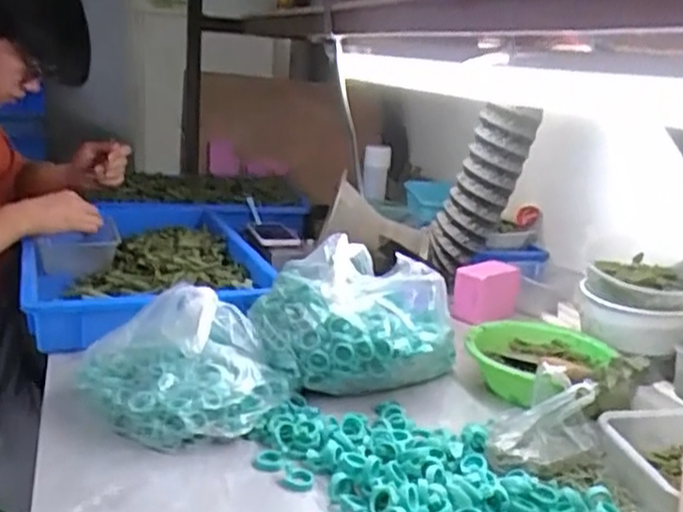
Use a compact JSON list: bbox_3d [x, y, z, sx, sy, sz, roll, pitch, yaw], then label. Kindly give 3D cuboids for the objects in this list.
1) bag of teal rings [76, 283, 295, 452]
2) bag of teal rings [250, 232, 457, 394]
[{"bbox_3d":[-0.175,0.125,0.801,0.233,0.130,0.153,0,16,-15],"label":"bag of teal rings"},{"bbox_3d":[0.016,0.074,0.896,0.253,0.155,0.154,6,16,9],"label":"bag of teal rings"}]

